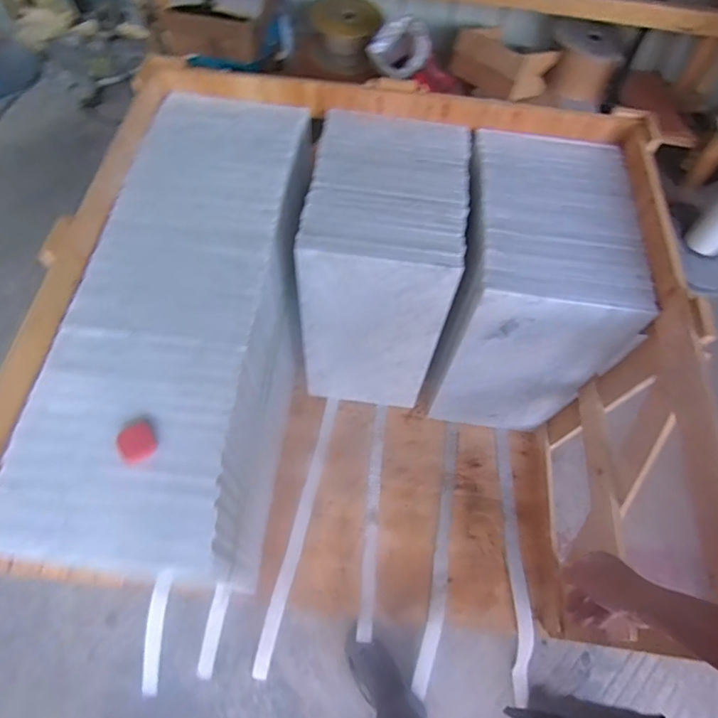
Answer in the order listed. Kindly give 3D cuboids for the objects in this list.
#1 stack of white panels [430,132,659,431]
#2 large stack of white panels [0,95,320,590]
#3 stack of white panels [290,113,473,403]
[{"bbox_3d":[0.365,-0.146,1.183,0.324,0.568,0.445,2,63,-2],"label":"stack of white panels"},{"bbox_3d":[-0.311,-0.003,1.102,0.326,0.625,0.905,7,63,0],"label":"large stack of white panels"},{"bbox_3d":[0.048,-0.210,1.195,0.305,0.569,0.411,8,63,1],"label":"stack of white panels"}]

